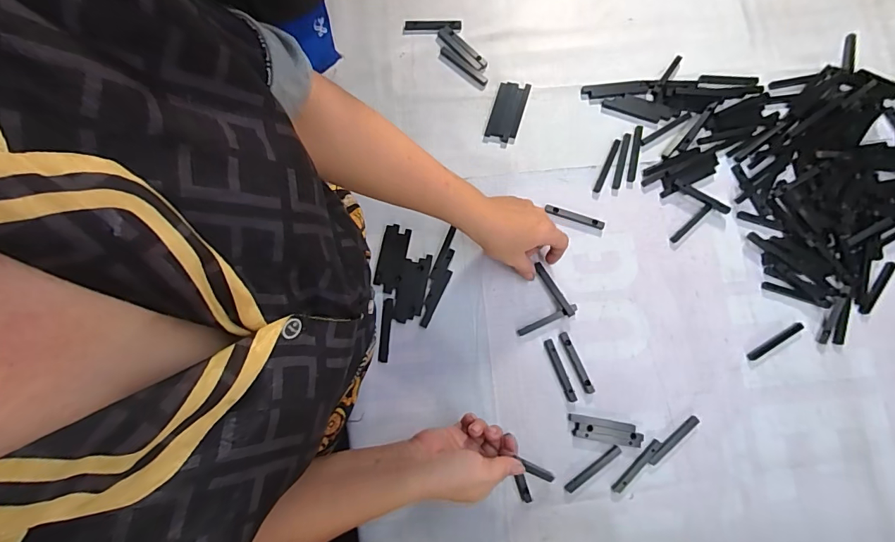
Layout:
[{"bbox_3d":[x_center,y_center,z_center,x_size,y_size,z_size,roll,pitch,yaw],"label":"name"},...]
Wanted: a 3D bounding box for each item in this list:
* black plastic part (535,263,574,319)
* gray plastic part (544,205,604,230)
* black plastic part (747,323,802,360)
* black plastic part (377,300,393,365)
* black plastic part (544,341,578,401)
[{"bbox_3d":[0.132,0.024,0.524,0.007,0.007,0.071,-29,76,-5],"label":"black plastic part"},{"bbox_3d":[0.160,-0.068,0.540,0.074,0.007,0.013,16,80,3],"label":"gray plastic part"},{"bbox_3d":[0.392,0.085,0.511,0.075,0.005,0.011,-31,81,-6],"label":"black plastic part"},{"bbox_3d":[-0.074,0.071,0.515,0.013,0.004,0.075,4,79,0],"label":"black plastic part"},{"bbox_3d":[0.132,0.117,0.504,0.010,0.005,0.076,-21,80,-4],"label":"black plastic part"}]

